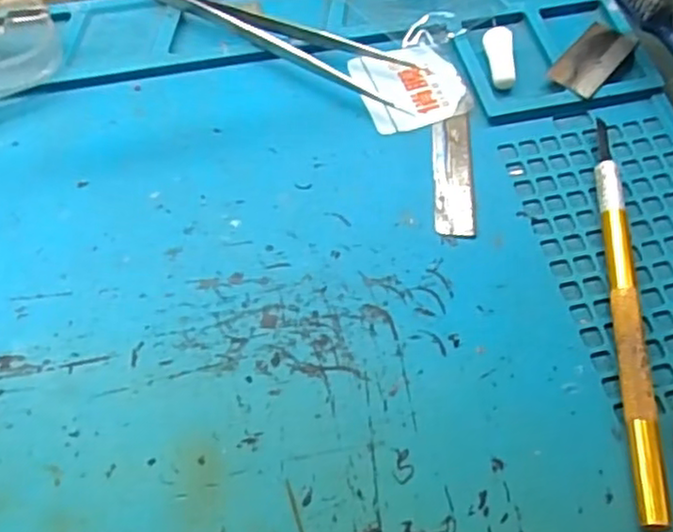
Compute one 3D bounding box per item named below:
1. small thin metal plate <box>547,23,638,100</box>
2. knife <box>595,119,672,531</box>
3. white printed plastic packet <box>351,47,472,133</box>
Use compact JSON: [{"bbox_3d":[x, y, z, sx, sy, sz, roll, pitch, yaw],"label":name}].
[{"bbox_3d":[0.096,-0.077,0.254,0.018,0.004,0.036,38,70,19],"label":"small thin metal plate"},{"bbox_3d":[0.087,0.009,0.208,0.008,0.009,0.132,5,62,0],"label":"knife"},{"bbox_3d":[0.028,-0.066,0.249,0.037,0.005,0.036,-18,64,-8],"label":"white printed plastic packet"}]

